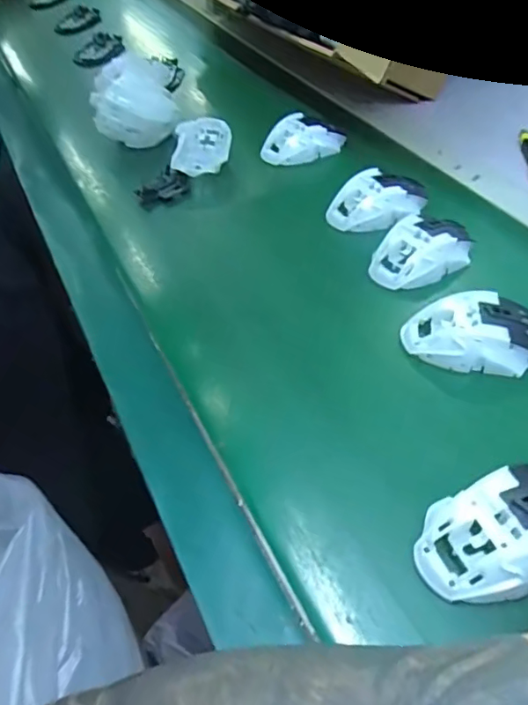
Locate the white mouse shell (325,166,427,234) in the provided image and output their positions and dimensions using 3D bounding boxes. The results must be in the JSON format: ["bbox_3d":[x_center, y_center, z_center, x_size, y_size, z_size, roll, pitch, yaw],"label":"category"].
[{"bbox_3d":[0.125,-0.167,0.581,0.109,0.033,0.055,-20,43,-9],"label":"white mouse shell"}]

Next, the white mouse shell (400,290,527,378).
[{"bbox_3d":[0.177,-0.020,0.444,0.111,0.034,0.066,12,48,24],"label":"white mouse shell"}]

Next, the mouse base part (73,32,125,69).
[{"bbox_3d":[-0.307,-0.567,1.009,0.032,0.040,0.119,12,48,24],"label":"mouse base part"}]

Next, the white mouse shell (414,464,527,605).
[{"bbox_3d":[0.151,0.108,0.328,0.114,0.031,0.064,-23,44,-12],"label":"white mouse shell"}]

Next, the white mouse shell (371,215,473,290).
[{"bbox_3d":[0.155,-0.102,0.523,0.108,0.032,0.060,-30,45,-18],"label":"white mouse shell"}]

